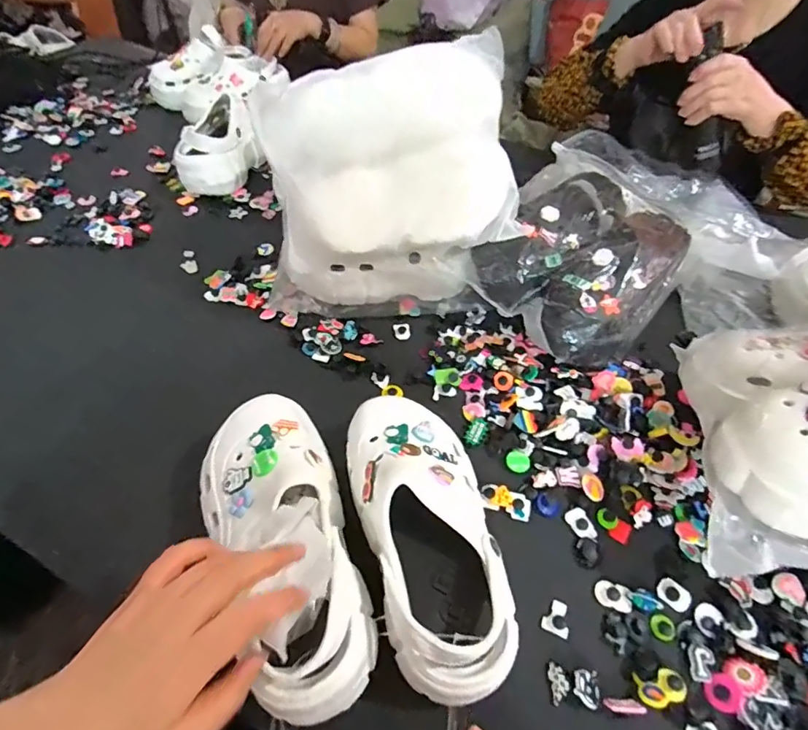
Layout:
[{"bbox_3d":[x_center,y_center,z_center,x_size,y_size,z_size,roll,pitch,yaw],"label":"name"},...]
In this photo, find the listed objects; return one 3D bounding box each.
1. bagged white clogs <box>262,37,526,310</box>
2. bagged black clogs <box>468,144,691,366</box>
[{"bbox_3d":[-0.017,-0.215,0.597,0.323,0.249,0.191,-13,54,-10],"label":"bagged white clogs"},{"bbox_3d":[0.226,-0.140,0.622,0.229,0.098,0.256,36,60,24],"label":"bagged black clogs"}]

